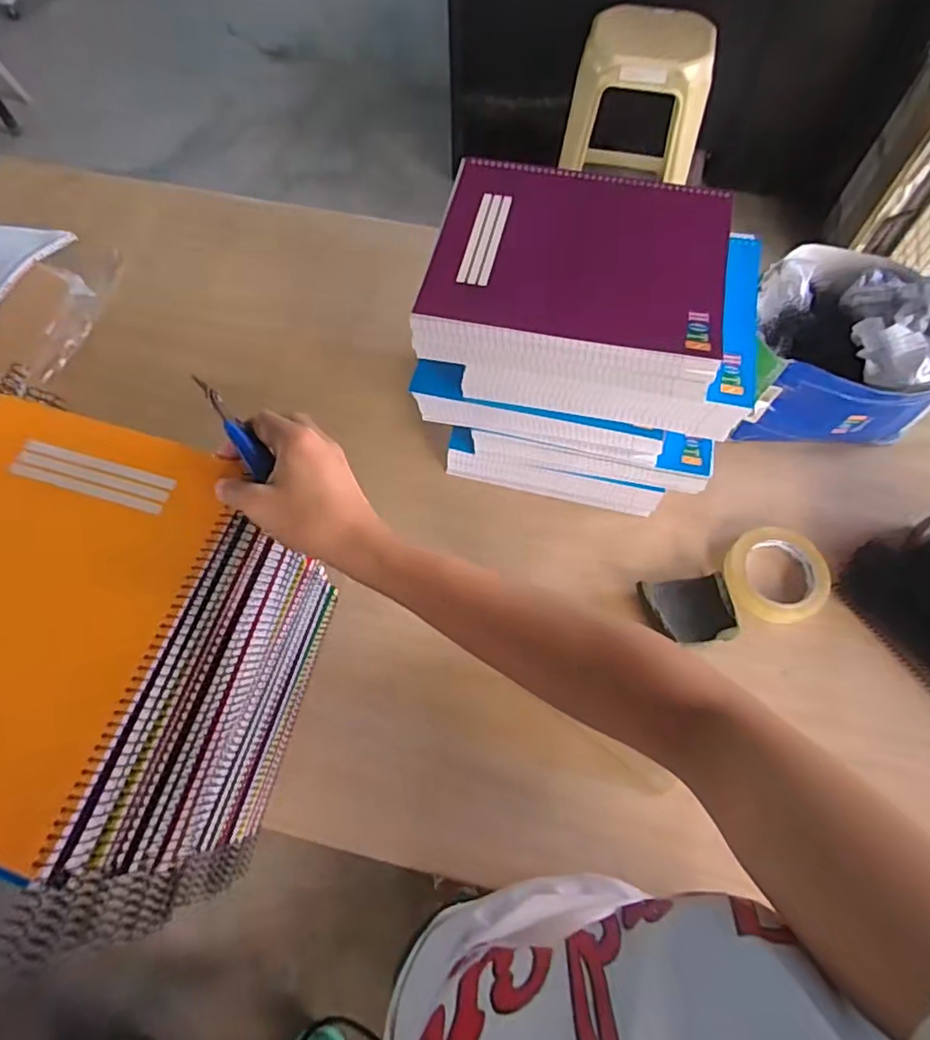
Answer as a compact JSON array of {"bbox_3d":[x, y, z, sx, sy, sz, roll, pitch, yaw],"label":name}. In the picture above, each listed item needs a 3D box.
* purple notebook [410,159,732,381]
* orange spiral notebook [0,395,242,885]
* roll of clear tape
[{"bbox_3d":[0.097,-0.218,0.520,0.244,0.051,0.215,11,66,6],"label":"purple notebook"},{"bbox_3d":[-0.270,0.047,0.355,0.196,0.011,0.245,14,67,7],"label":"orange spiral notebook"},{"bbox_3d":[0.342,0.060,0.644,0.117,0.031,0.103,-17,66,-7],"label":"roll of clear tape"}]

